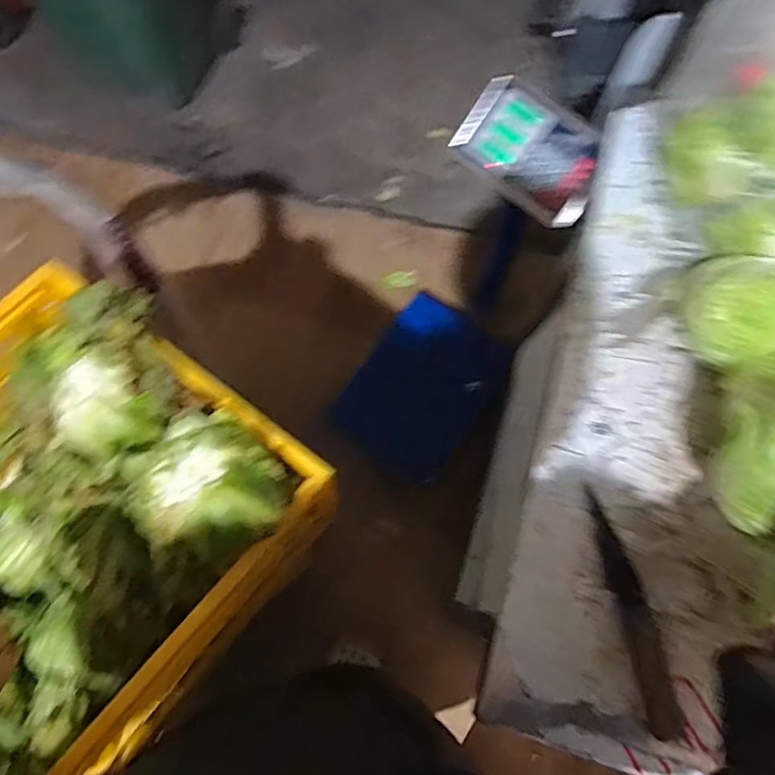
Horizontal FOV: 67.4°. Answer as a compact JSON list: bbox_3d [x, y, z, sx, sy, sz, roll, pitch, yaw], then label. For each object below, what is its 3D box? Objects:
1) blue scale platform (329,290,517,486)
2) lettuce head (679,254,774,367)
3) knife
[{"bbox_3d":[0.079,-0.011,1.250,0.275,0.072,0.373,33,73,9],"label":"blue scale platform"},{"bbox_3d":[0.359,-0.080,0.587,0.097,0.092,0.112,15,71,3],"label":"lettuce head"},{"bbox_3d":[0.230,0.205,0.545,0.032,0.013,0.218,-9,72,-5],"label":"knife"}]

